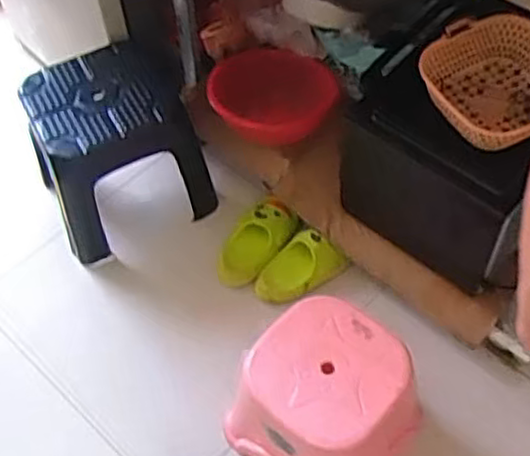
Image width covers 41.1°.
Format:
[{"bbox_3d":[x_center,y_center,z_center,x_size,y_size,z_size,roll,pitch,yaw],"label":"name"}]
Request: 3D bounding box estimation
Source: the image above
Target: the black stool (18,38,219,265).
[{"bbox_3d":[-0.302,-0.160,1.449,0.328,0.289,0.284,-27,58,-15],"label":"black stool"}]

